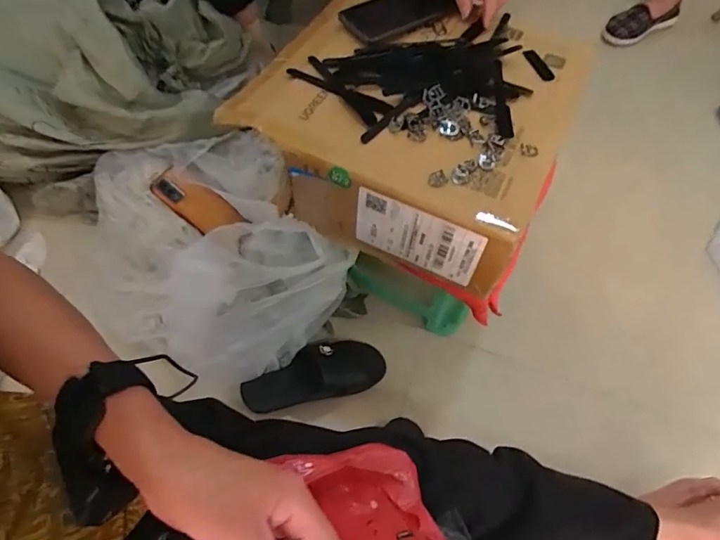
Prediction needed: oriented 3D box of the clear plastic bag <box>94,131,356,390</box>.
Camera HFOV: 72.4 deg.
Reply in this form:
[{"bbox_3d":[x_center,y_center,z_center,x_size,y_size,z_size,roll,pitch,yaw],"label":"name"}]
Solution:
[{"bbox_3d":[-0.230,-0.041,0.759,0.325,0.130,0.412,-28,68,-17],"label":"clear plastic bag"}]

